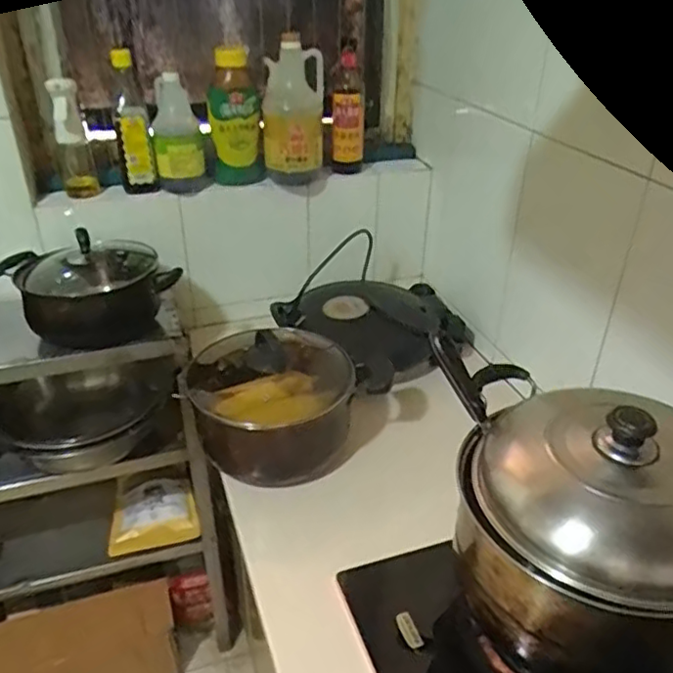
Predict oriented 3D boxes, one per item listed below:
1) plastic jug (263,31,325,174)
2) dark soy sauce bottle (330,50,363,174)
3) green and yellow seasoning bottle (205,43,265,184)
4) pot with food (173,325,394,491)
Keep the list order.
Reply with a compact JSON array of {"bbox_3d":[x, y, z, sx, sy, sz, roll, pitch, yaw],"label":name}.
[{"bbox_3d":[-0.076,-0.408,1.130,0.105,0.217,0.086,-2,30,-3],"label":"plastic jug"},{"bbox_3d":[0.021,-0.415,1.190,0.057,0.202,0.078,3,31,5],"label":"dark soy sauce bottle"},{"bbox_3d":[-0.179,-0.383,1.117,0.089,0.217,0.062,-7,31,-12],"label":"green and yellow seasoning bottle"},{"bbox_3d":[-0.094,0.090,0.978,0.260,0.165,0.223,-6,31,-10],"label":"pot with food"}]

